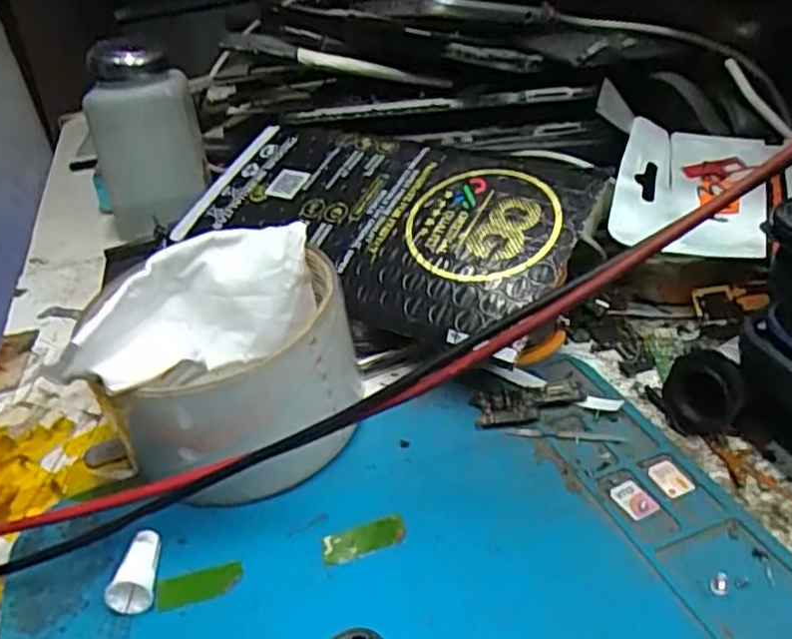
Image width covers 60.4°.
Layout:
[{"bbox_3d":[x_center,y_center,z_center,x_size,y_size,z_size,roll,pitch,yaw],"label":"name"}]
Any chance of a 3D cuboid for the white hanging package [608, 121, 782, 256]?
[{"bbox_3d":[0.112,-0.051,0.256,0.053,0.014,0.063,11,60,27],"label":"white hanging package"}]

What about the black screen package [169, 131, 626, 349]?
[{"bbox_3d":[-0.013,-0.043,0.275,0.170,0.011,0.087,16,62,30],"label":"black screen package"}]

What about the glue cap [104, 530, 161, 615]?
[{"bbox_3d":[-0.071,0.069,0.188,0.012,0.011,0.021,-9,33,-1],"label":"glue cap"}]

